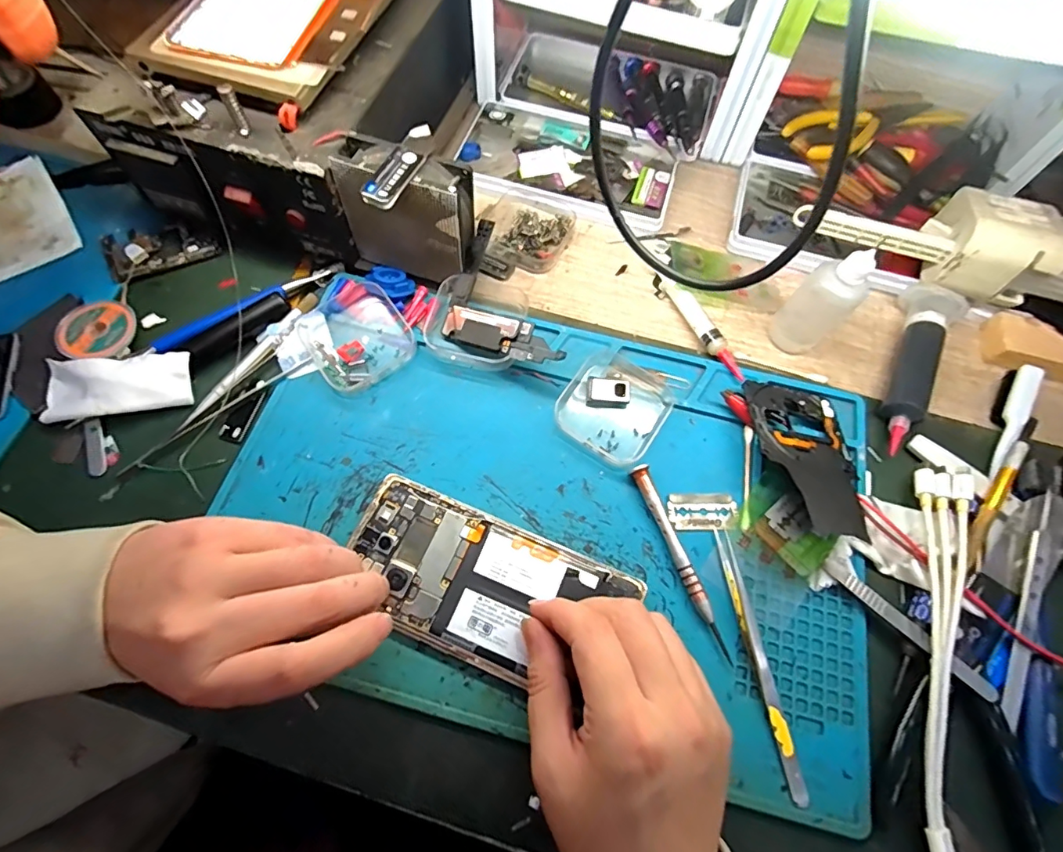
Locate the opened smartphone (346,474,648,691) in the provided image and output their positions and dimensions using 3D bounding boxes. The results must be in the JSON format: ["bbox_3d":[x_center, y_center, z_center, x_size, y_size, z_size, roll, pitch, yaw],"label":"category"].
[{"bbox_3d":[-0.027,0.088,0.274,0.153,0.006,0.074,22,67,7],"label":"opened smartphone"}]

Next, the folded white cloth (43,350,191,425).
[{"bbox_3d":[-0.262,-0.025,0.312,0.088,0.015,0.039,-6,66,-5],"label":"folded white cloth"}]

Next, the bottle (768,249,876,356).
[{"bbox_3d":[0.195,-0.084,0.329,0.035,0.079,0.034,1,66,-2],"label":"bottle"}]

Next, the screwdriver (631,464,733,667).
[{"bbox_3d":[0.085,0.075,0.286,0.010,0.011,0.113,-18,68,-10],"label":"screwdriver"}]

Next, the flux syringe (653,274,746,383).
[{"bbox_3d":[0.119,-0.073,0.354,0.013,0.018,0.101,-25,69,-13],"label":"flux syringe"}]

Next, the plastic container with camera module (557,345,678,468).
[{"bbox_3d":[0.055,-0.014,0.324,0.063,0.012,0.070,33,68,11],"label":"plastic container with camera module"}]

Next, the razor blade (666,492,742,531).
[{"bbox_3d":[0.104,0.051,0.300,0.042,0.004,0.022,1,66,-2],"label":"razor blade"}]

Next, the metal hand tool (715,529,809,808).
[{"bbox_3d":[0.122,0.123,0.269,0.008,0.006,0.133,-6,66,-6],"label":"metal hand tool"}]

